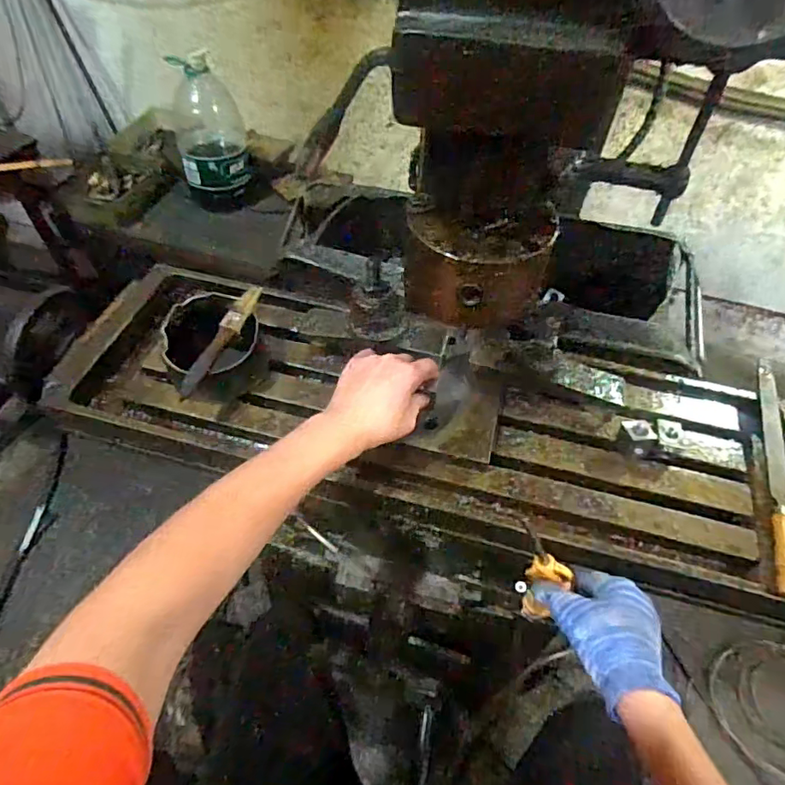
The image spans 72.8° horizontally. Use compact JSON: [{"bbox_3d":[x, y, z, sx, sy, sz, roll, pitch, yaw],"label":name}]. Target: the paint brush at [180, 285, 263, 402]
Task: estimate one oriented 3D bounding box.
[{"bbox_3d":[-0.175,-0.053,0.542,0.017,0.022,0.150,18,54,11],"label":"paint brush"}]

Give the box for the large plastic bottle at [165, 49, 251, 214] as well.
[{"bbox_3d":[-0.484,-0.679,1.420,0.176,0.356,0.144,-12,54,-12],"label":"large plastic bottle"}]

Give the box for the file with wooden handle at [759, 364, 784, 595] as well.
[{"bbox_3d":[0.389,0.072,0.534,0.020,0.019,0.272,18,54,10],"label":"file with wooden handle"}]

